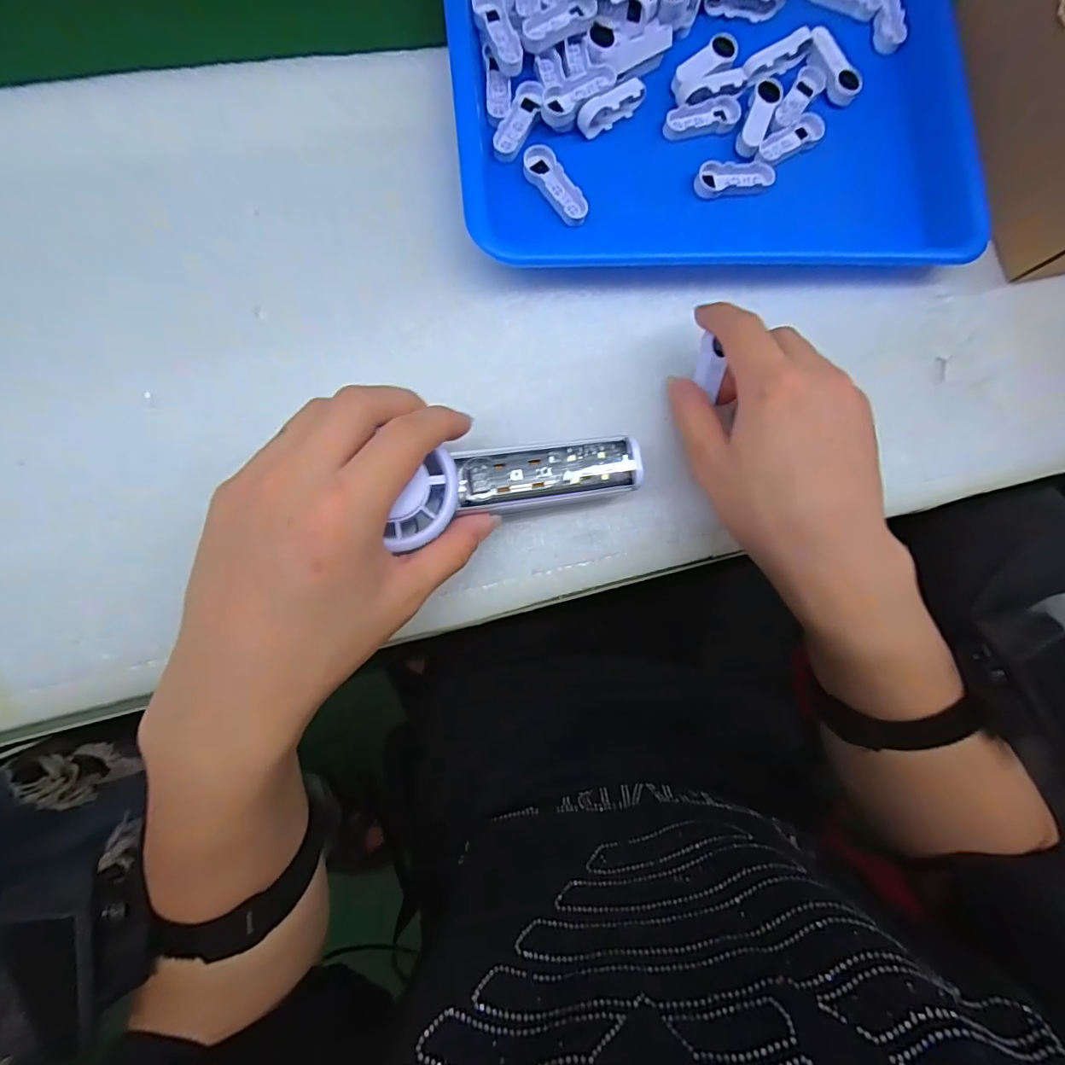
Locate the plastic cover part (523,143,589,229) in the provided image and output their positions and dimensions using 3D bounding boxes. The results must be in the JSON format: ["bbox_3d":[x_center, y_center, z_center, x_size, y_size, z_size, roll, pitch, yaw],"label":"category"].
[{"bbox_3d":[0.014,-0.208,0.304,0.019,0.006,0.050,-37,90,-10],"label":"plastic cover part"}]

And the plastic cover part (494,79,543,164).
[{"bbox_3d":[-0.008,-0.249,0.305,0.018,0.009,0.055,23,81,-5],"label":"plastic cover part"}]

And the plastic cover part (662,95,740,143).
[{"bbox_3d":[0.110,-0.265,0.323,0.053,0.007,0.020,-18,87,-10],"label":"plastic cover part"}]

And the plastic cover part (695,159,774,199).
[{"bbox_3d":[0.130,-0.227,0.324,0.052,0.005,0.020,-12,86,-9],"label":"plastic cover part"}]

